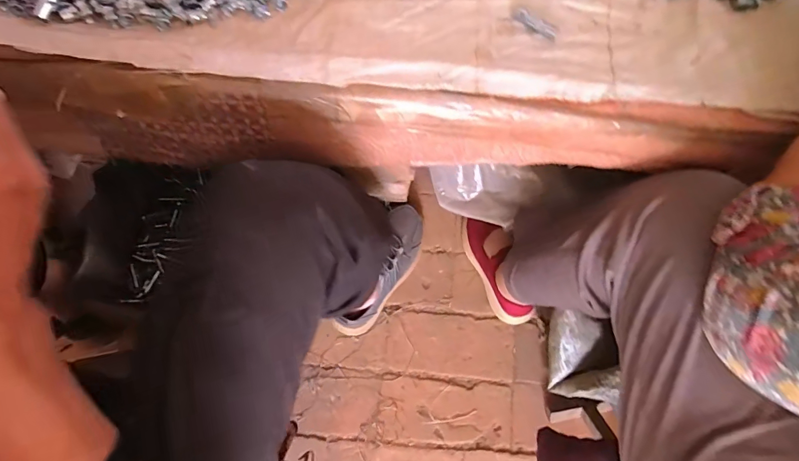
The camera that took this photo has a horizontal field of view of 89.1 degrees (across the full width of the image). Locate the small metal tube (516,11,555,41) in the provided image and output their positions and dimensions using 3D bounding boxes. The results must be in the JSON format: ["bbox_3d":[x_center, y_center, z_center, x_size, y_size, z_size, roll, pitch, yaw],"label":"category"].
[{"bbox_3d":[0.119,-0.180,0.354,0.040,0.005,0.012,33,78,5],"label":"small metal tube"}]

